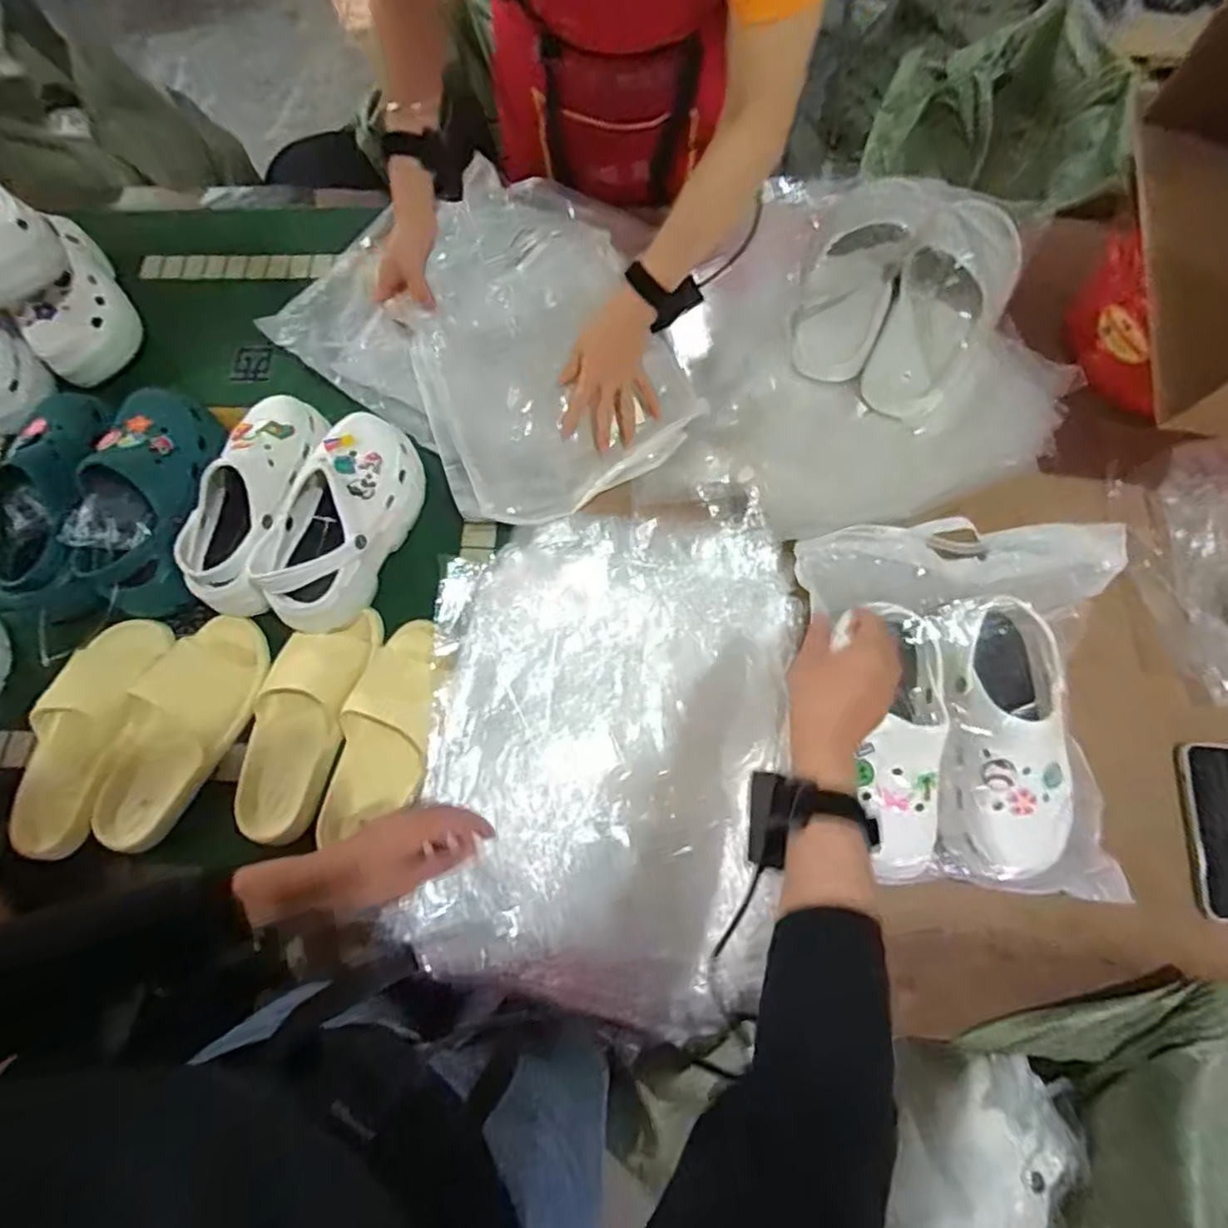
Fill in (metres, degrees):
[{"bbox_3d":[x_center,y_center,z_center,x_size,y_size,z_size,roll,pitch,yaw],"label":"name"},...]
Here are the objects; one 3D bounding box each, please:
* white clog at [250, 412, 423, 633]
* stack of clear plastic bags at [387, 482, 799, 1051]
[{"bbox_3d":[-0.293,-0.100,0.700,0.113,0.096,0.240,18,75,7],"label":"white clog"},{"bbox_3d":[-0.010,0.110,0.620,0.338,0.053,0.466,7,73,4],"label":"stack of clear plastic bags"}]

